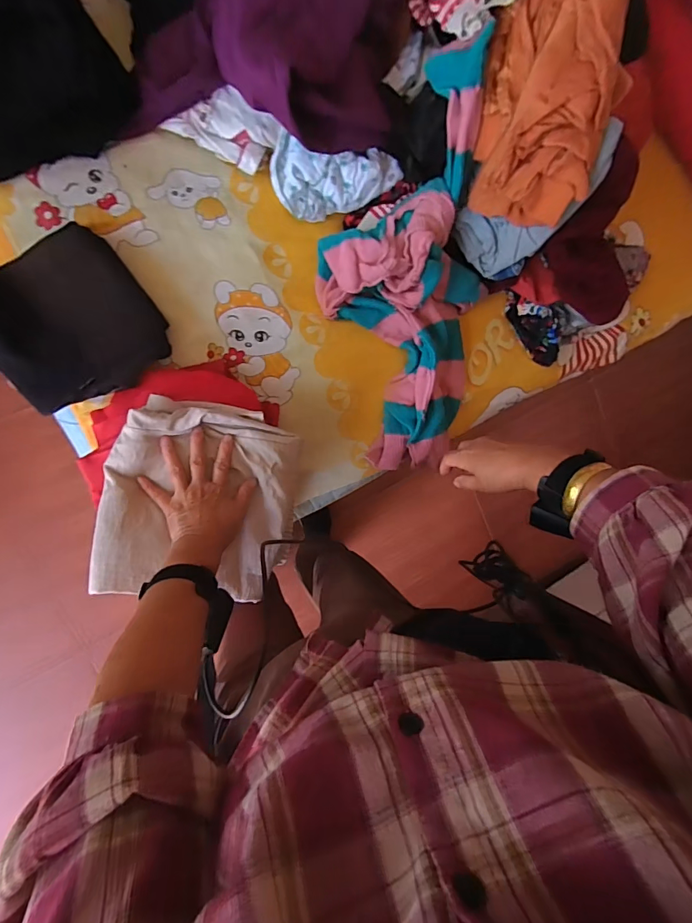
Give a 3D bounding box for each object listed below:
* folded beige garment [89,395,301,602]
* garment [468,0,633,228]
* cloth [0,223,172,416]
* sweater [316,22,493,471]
[{"bbox_3d":[-0.181,0.057,0.552,0.243,0.057,0.266,13,83,-20],"label":"folded beige garment"},{"bbox_3d":[0.277,-0.511,0.586,0.193,0.130,0.314,24,117,18],"label":"garment"},{"bbox_3d":[-0.368,-0.185,0.577,0.204,0.023,0.197,-42,109,-20],"label":"cloth"},{"bbox_3d":[0.095,-0.280,0.701,0.267,0.106,0.590,-2,109,-6],"label":"sweater"}]

